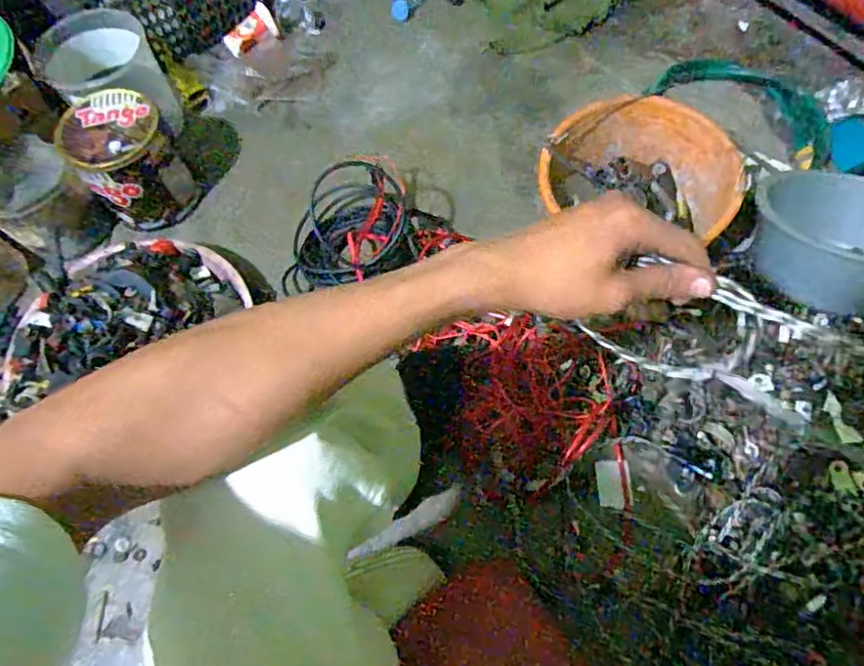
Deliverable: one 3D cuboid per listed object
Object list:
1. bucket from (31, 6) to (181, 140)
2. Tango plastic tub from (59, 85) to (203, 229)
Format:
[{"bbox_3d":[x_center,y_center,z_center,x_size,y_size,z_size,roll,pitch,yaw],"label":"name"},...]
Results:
[{"bbox_3d":[-0.552,-0.441,0.977,0.168,0.165,0.182,-1,66,3],"label":"bucket"},{"bbox_3d":[-0.482,-0.278,0.906,0.154,0.175,0.145,-38,70,-13],"label":"Tango plastic tub"}]

